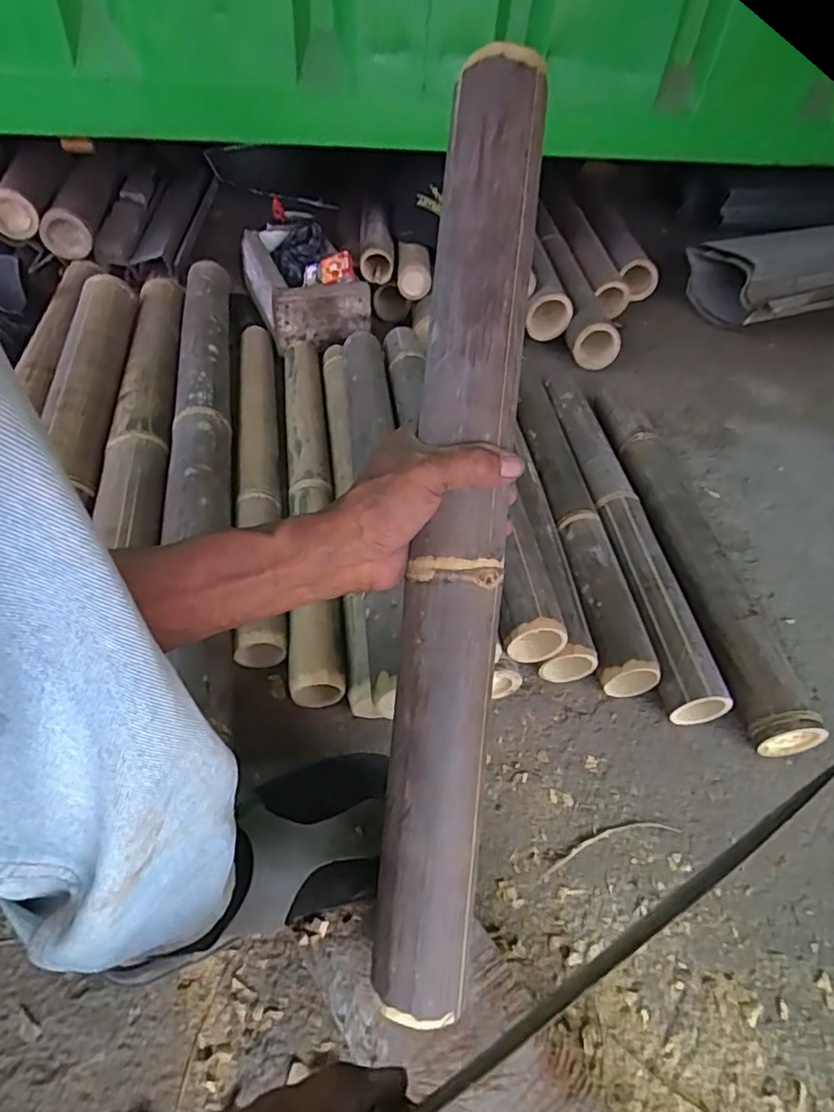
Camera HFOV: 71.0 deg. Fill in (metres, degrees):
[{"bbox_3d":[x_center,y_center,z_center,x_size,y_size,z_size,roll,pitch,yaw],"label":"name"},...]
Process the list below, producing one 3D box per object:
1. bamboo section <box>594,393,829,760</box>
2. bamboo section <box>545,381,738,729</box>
[{"bbox_3d":[0.345,-0.035,0.790,0.081,0.080,0.609,-2,49,-7],"label":"bamboo section"},{"bbox_3d":[0.264,-0.063,0.804,0.068,0.082,0.613,-1,49,-7],"label":"bamboo section"}]

